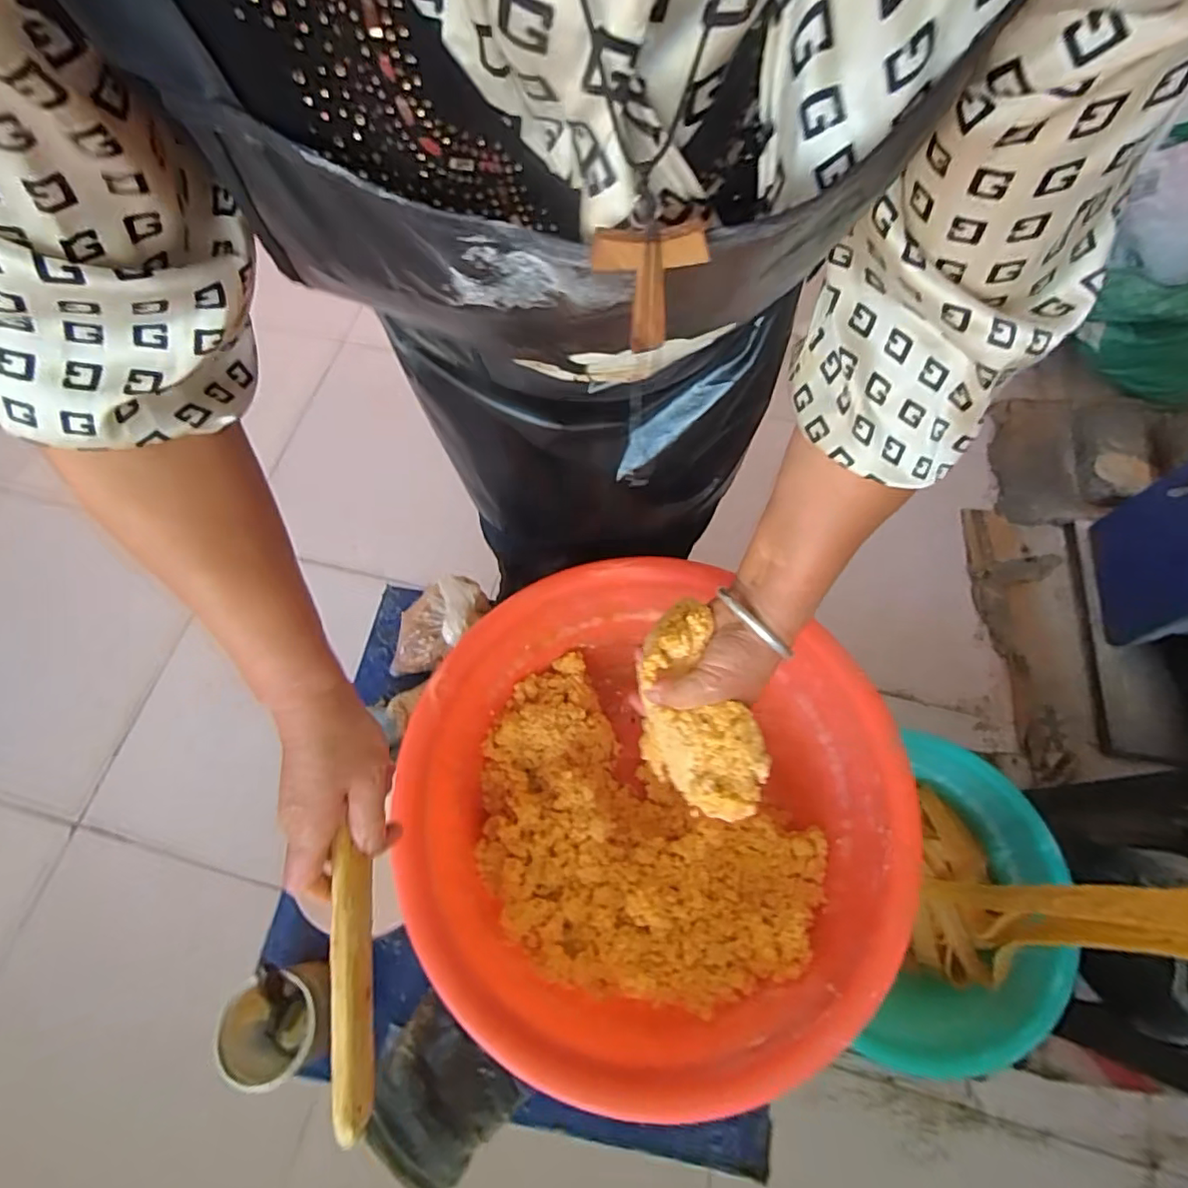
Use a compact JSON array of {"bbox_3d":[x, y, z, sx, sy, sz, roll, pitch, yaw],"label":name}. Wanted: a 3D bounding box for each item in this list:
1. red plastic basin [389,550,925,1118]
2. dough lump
[{"bbox_3d":[0.052,0.192,0.564,0.411,0.167,0.383,-1,67,2],"label":"red plastic basin"},{"bbox_3d":[0.073,0.085,0.439,0.079,0.052,0.156,-14,78,-3],"label":"dough lump"}]

